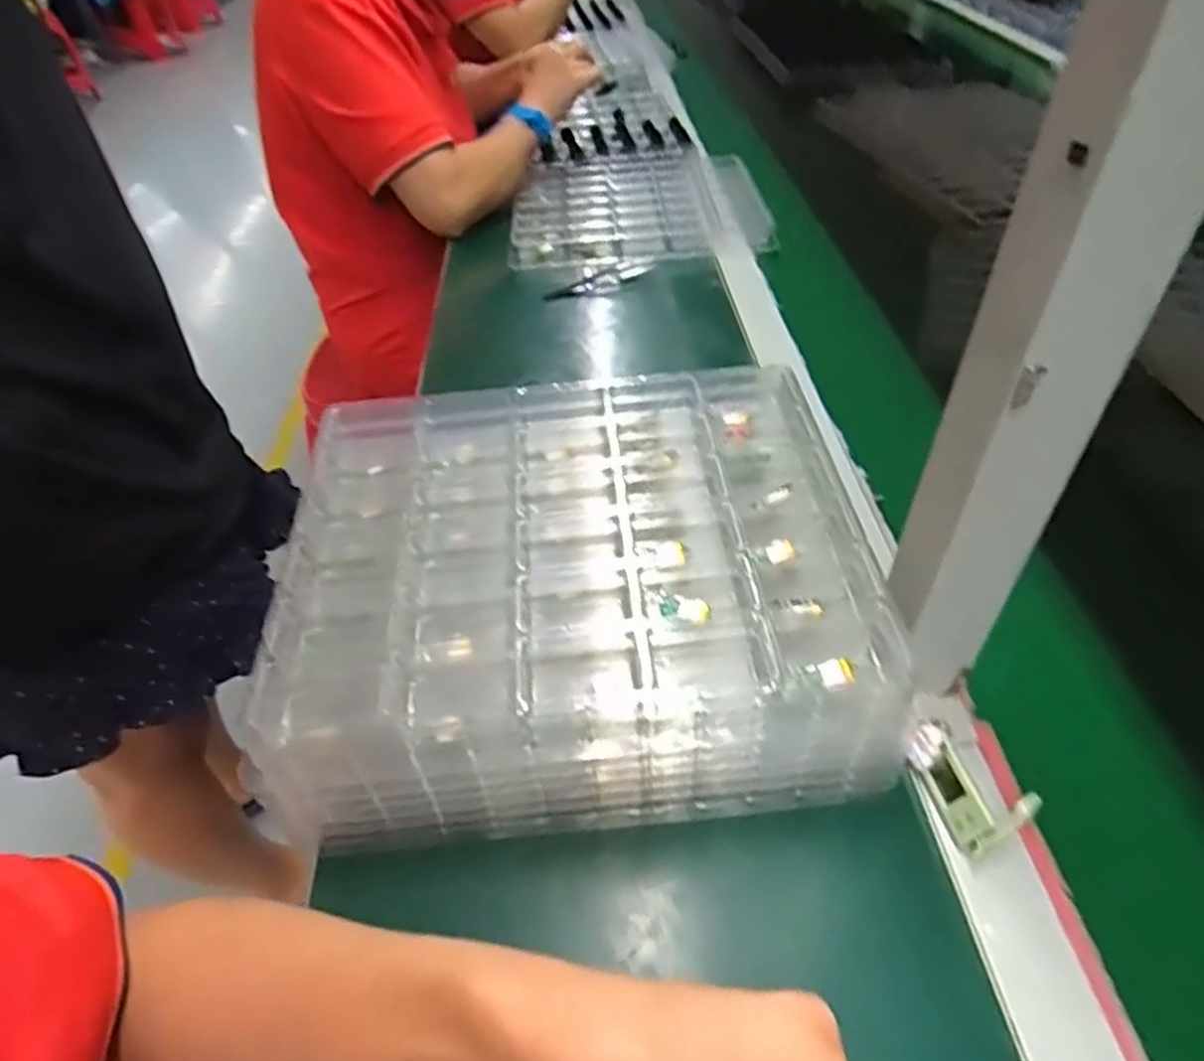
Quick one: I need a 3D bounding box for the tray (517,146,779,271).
[{"bbox_3d":[0.040,-0.403,0.936,0.284,0.042,0.277,-2,43,1],"label":"tray"}]

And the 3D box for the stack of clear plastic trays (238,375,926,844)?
[{"bbox_3d":[-0.017,0.028,0.436,0.293,0.096,0.245,-6,44,-2],"label":"stack of clear plastic trays"}]

